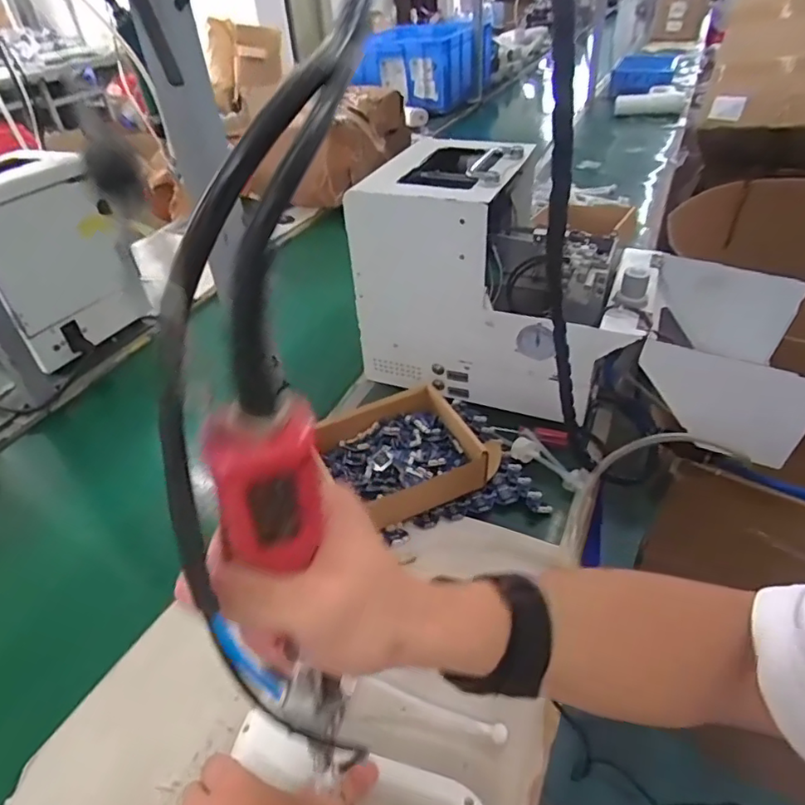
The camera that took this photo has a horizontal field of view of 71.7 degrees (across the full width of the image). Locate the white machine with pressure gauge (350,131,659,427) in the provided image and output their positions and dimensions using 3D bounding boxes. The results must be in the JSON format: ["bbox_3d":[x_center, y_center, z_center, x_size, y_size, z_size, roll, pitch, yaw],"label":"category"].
[{"bbox_3d":[0.130,-0.161,0.701,0.333,0.257,0.206,10,41,18],"label":"white machine with pressure gauge"}]

